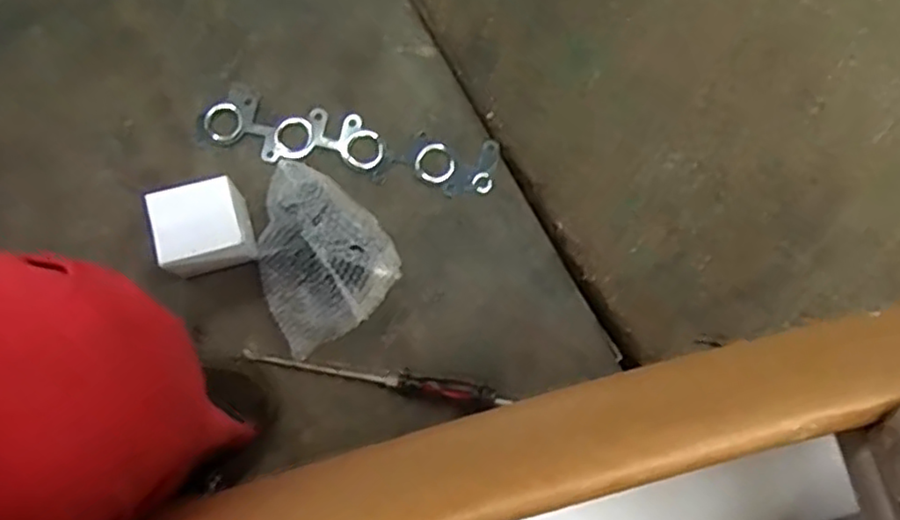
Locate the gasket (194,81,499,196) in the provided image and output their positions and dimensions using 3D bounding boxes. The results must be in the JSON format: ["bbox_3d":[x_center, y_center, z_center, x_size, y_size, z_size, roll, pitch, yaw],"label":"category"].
[{"bbox_3d":[-0.110,-0.124,0.699,0.312,0.008,0.070,13,80,2],"label":"gasket"}]

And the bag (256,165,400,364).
[{"bbox_3d":[-0.132,-0.010,0.643,0.130,0.073,0.161,-30,81,-6],"label":"bag"}]

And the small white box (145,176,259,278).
[{"bbox_3d":[-0.237,-0.032,0.641,0.077,0.090,0.073,-15,80,-3],"label":"small white box"}]

